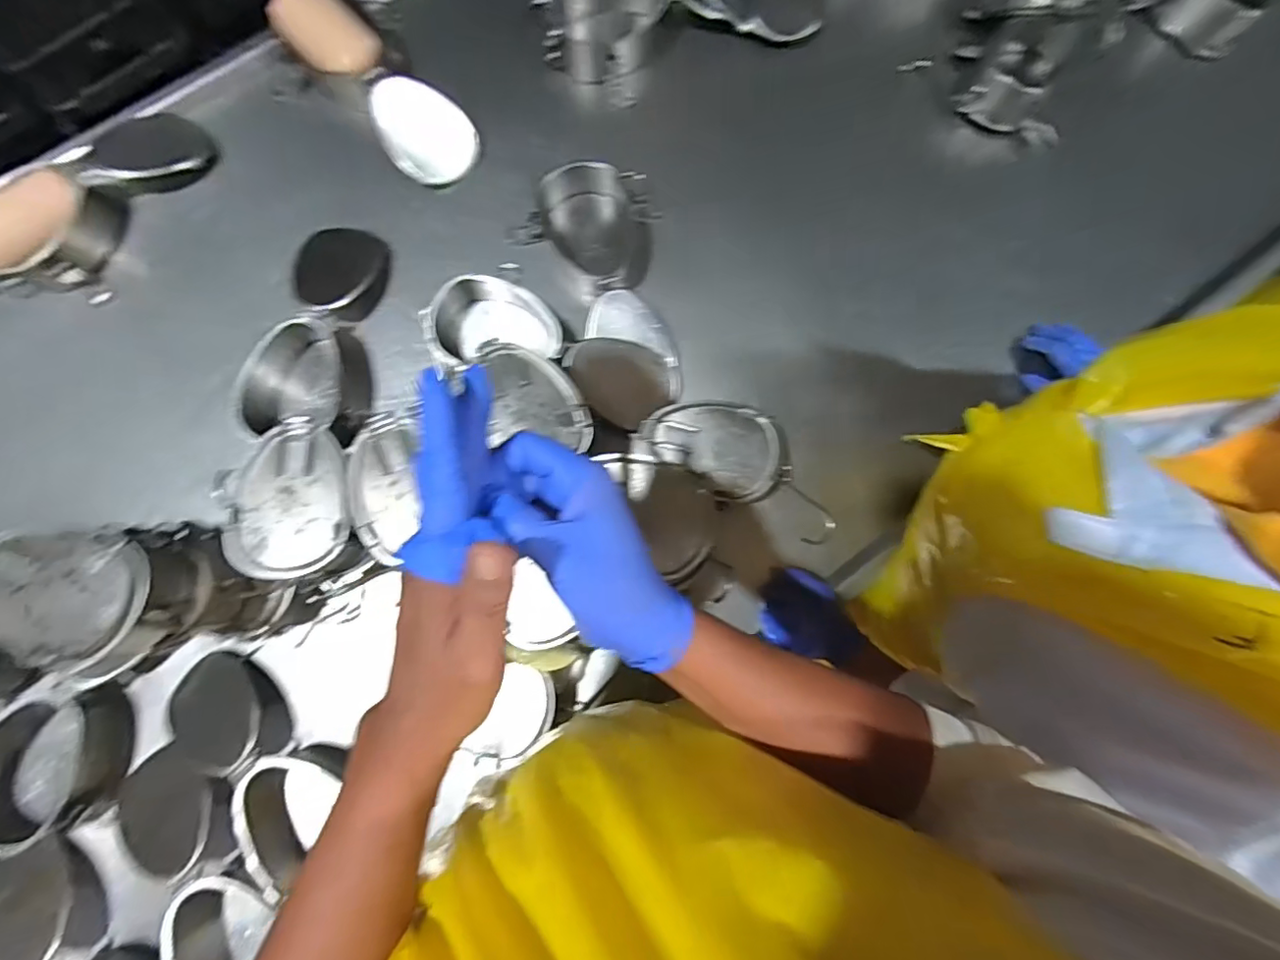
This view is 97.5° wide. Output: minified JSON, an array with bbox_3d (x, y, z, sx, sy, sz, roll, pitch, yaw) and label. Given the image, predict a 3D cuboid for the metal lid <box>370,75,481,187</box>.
[{"bbox_3d":[-0.303,-0.482,0.785,0.143,0.019,0.111,26,101,-19],"label":"metal lid"}]

